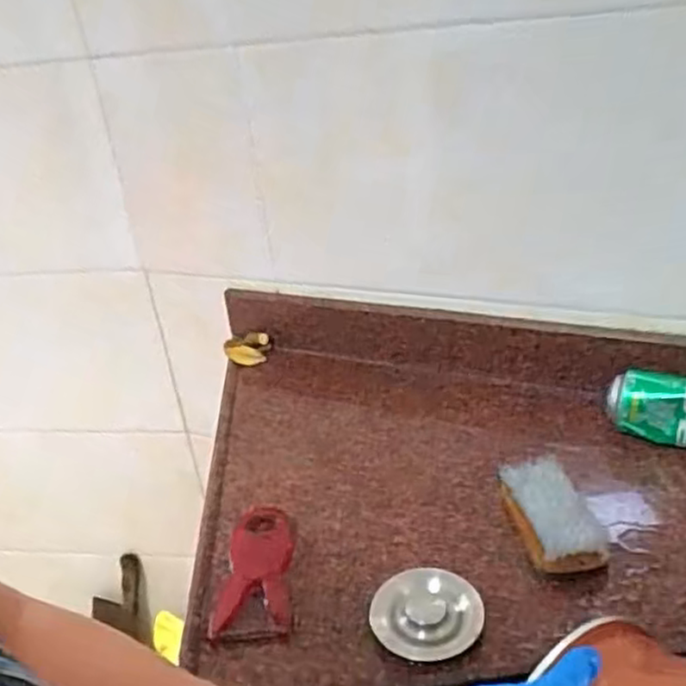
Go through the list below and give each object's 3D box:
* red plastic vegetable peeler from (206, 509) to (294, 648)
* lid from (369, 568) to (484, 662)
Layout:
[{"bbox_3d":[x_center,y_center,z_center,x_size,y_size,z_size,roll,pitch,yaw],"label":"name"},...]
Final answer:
[{"bbox_3d":[-0.078,0.199,0.601,0.067,0.008,0.150,-6,28,1],"label":"red plastic vegetable peeler"},{"bbox_3d":[0.064,0.205,0.533,0.085,0.021,0.080,-8,28,4],"label":"lid"}]

